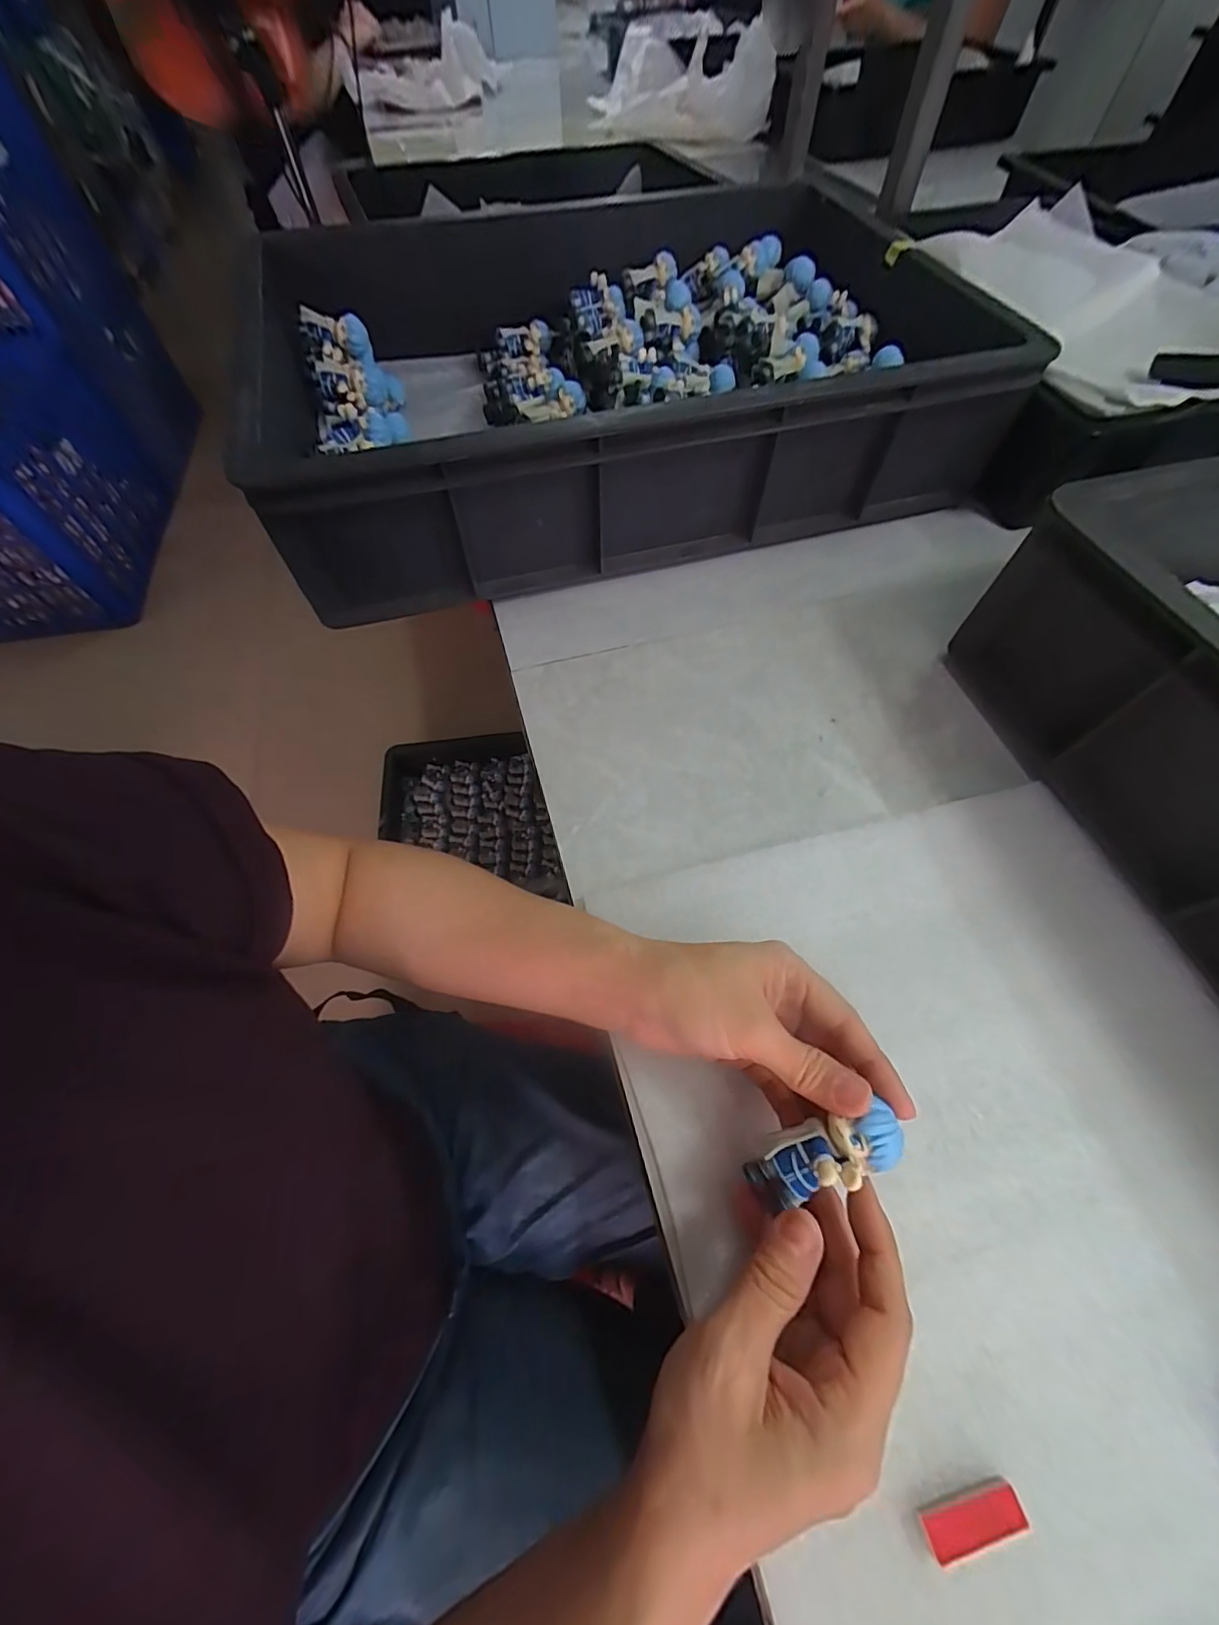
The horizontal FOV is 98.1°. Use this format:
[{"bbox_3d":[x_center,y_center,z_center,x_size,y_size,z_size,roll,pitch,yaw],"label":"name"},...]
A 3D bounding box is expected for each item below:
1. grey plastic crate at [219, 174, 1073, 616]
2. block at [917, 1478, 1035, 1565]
[{"bbox_3d":[0.012,-0.404,0.486,0.593,0.115,0.411,-16,62,-7],"label":"grey plastic crate"},{"bbox_3d":[0.134,0.260,0.194,0.038,0.004,0.014,-12,61,-5],"label":"block"}]

